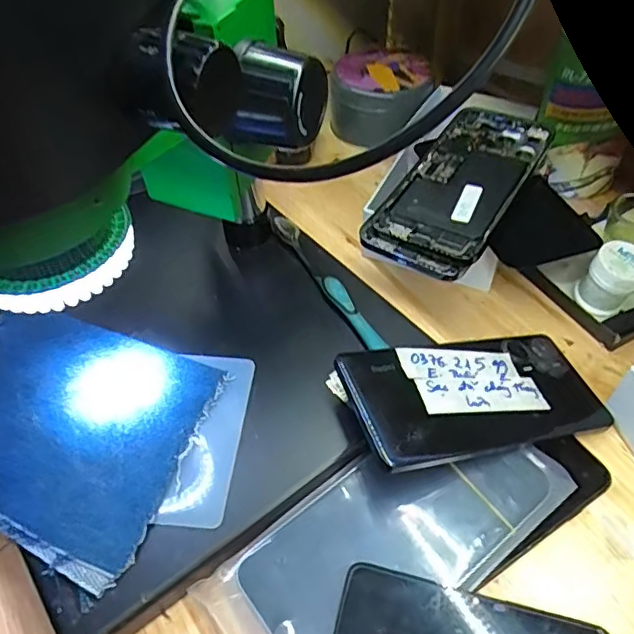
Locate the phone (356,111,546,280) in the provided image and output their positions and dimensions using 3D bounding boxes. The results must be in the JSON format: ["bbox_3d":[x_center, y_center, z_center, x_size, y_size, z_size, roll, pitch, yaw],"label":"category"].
[{"bbox_3d":[0.108,-0.096,0.414,0.076,0.016,0.166,29,61,23],"label":"phone"}]

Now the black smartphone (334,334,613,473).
[{"bbox_3d":[0.093,0.043,0.327,0.161,0.007,0.071,-4,49,-24],"label":"black smartphone"}]

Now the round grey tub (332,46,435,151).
[{"bbox_3d":[0.060,-0.213,0.546,0.092,0.060,0.097,-1,51,1],"label":"round grey tub"}]

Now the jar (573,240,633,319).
[{"bbox_3d":[0.202,-0.027,0.391,0.035,0.044,0.033,-1,51,1],"label":"jar"}]

